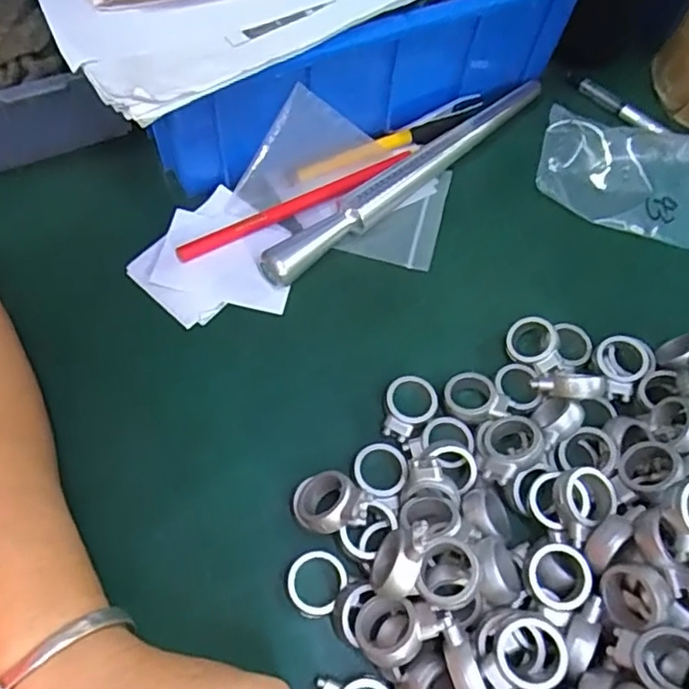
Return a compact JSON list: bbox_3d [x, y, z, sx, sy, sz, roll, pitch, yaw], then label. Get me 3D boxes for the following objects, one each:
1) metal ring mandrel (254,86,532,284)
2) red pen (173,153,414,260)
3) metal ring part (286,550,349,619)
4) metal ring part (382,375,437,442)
[{"bbox_3d":[0.043,-0.104,0.364,0.227,0.019,0.018,-38,70,-19],"label":"metal ring mandrel"},{"bbox_3d":[-0.029,-0.083,0.347,0.144,0.014,0.012,-25,66,-14],"label":"red pen"},{"bbox_3d":[-0.011,0.101,0.256,0.026,0.004,0.025,1,63,-2],"label":"metal ring part"},{"bbox_3d":[0.032,0.031,0.298,0.024,0.006,0.034,21,64,9],"label":"metal ring part"}]

